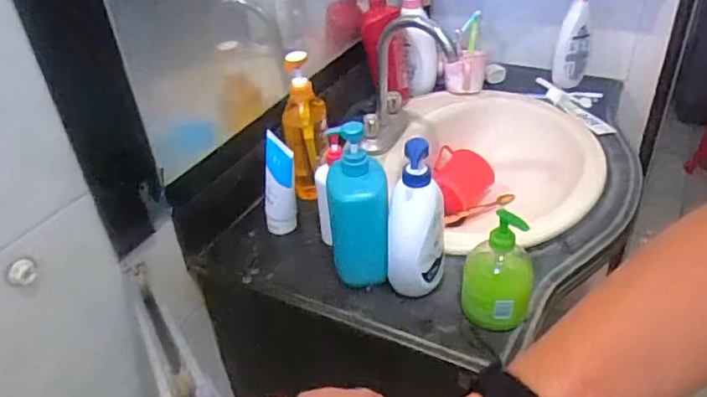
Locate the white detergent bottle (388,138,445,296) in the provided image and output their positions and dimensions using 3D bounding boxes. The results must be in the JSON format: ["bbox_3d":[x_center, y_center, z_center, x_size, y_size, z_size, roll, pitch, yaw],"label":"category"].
[{"bbox_3d":[0.084,0.031,0.731,0.069,0.216,0.057,11,38,14],"label":"white detergent bottle"}]

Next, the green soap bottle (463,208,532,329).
[{"bbox_3d":[0.180,0.081,0.699,0.082,0.153,0.067,13,38,17],"label":"green soap bottle"}]

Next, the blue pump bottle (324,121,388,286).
[{"bbox_3d":[0.005,0.008,0.744,0.075,0.210,0.066,-3,37,-5],"label":"blue pump bottle"}]

